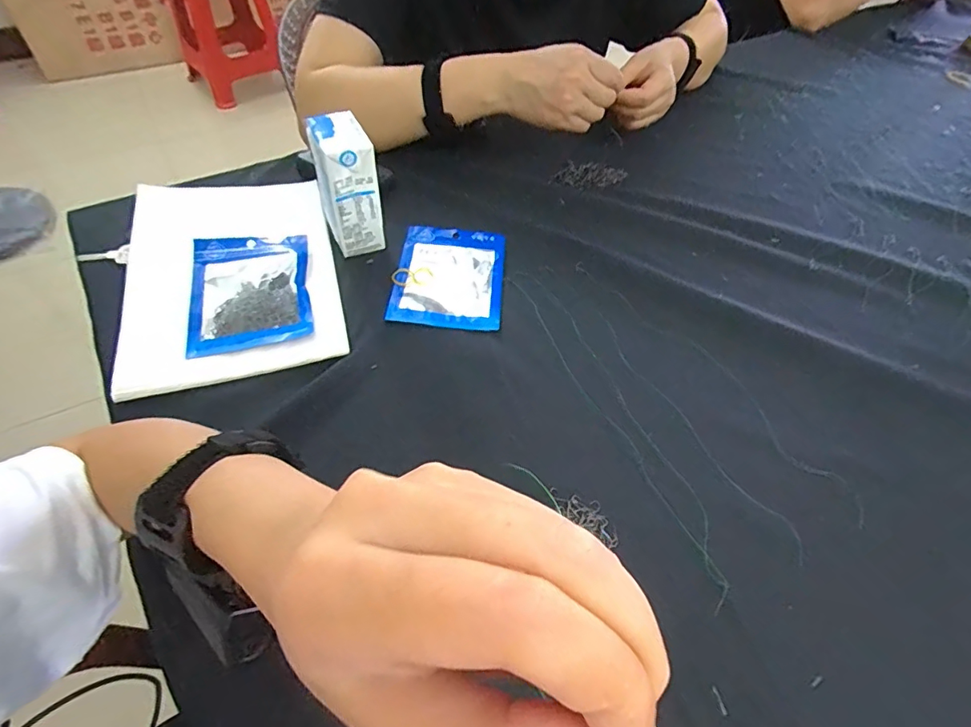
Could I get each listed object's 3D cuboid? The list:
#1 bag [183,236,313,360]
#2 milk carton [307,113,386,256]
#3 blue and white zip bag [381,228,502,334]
[{"bbox_3d":[-0.206,-0.064,0.439,0.097,0.013,0.129,-11,55,-12],"label":"bag"},{"bbox_3d":[-0.128,-0.163,0.462,0.048,0.110,0.057,-21,58,-18],"label":"milk carton"},{"bbox_3d":[-0.033,-0.083,0.473,0.098,0.009,0.128,6,54,0],"label":"blue and white zip bag"}]

